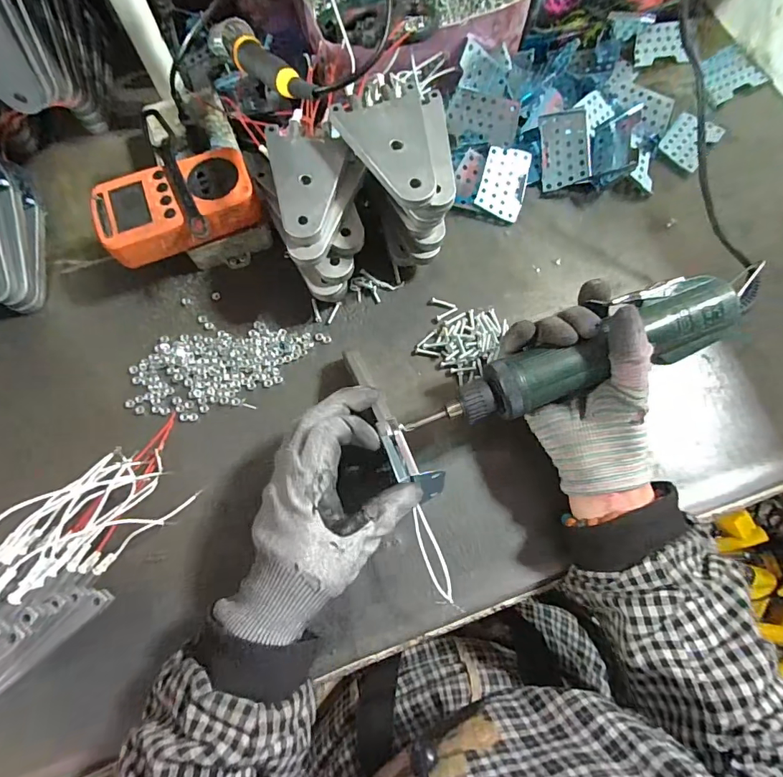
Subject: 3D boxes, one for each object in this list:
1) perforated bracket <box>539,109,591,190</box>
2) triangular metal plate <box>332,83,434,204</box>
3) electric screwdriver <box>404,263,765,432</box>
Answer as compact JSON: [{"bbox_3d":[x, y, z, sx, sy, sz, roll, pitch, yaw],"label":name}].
[{"bbox_3d":[0.169,-0.234,0.443,0.045,0.009,0.072,-5,90,18],"label":"perforated bracket"},{"bbox_3d":[0.002,-0.177,0.333,0.067,0.006,0.101,-19,75,-6],"label":"triangular metal plate"},{"bbox_3d":[0.151,-0.029,0.324,0.284,0.034,0.051,-22,76,-7],"label":"electric screwdriver"}]

